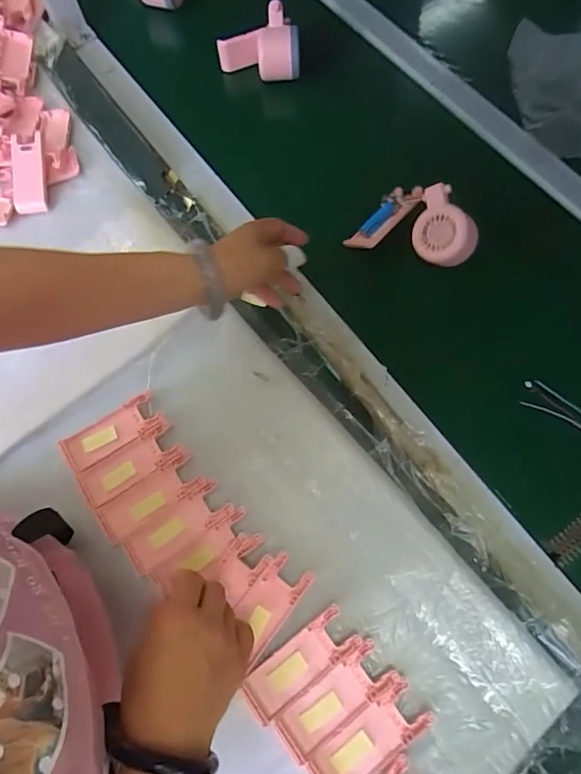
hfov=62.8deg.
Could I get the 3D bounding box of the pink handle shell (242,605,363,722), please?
[{"bbox_3d":[0.009,0.236,0.405,0.101,0.007,0.040,-37,73,-10],"label":"pink handle shell"}]

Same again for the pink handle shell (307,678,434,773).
[{"bbox_3d":[0.064,0.286,0.382,0.101,0.008,0.038,-35,73,-10],"label":"pink handle shell"}]

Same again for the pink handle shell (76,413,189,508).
[{"bbox_3d":[-0.158,0.077,0.472,0.100,0.007,0.052,-33,73,-9],"label":"pink handle shell"}]

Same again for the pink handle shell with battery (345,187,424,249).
[{"bbox_3d":[0.106,-0.195,0.549,0.101,0.014,0.033,-42,74,3],"label":"pink handle shell with battery"}]

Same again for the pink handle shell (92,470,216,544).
[{"bbox_3d":[-0.131,0.108,0.462,0.109,0.004,0.040,-29,72,-8],"label":"pink handle shell"}]

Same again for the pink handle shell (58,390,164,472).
[{"bbox_3d":[-0.182,0.046,0.484,0.101,0.009,0.040,-32,73,-9],"label":"pink handle shell"}]

